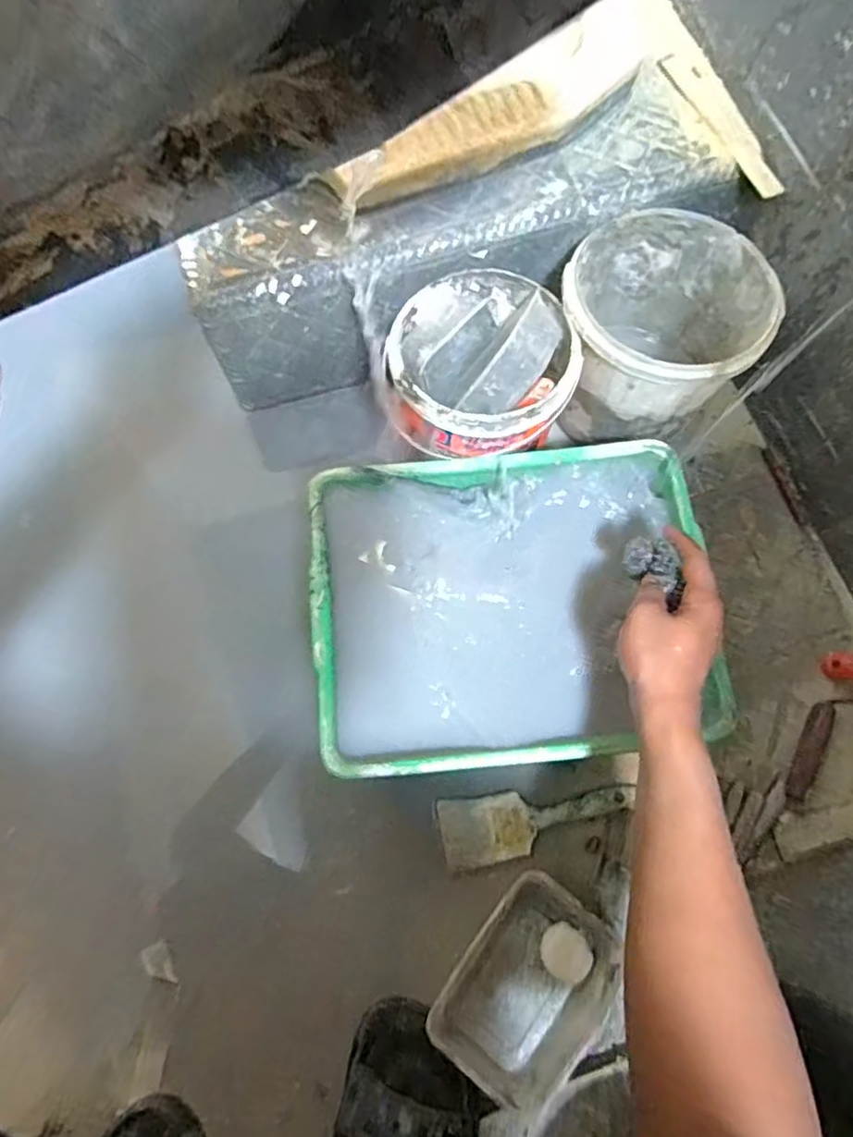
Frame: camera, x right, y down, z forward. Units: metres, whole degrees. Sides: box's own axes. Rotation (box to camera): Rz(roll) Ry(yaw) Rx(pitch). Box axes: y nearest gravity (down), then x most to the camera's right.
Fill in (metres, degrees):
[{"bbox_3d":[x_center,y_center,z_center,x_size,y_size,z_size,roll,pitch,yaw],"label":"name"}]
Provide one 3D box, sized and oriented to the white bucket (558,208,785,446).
[{"bbox_3d":[0.244,-0.251,0.688,0.192,0.156,0.194,0,72,-1],"label":"white bucket"}]

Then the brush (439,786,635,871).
[{"bbox_3d":[0.113,0.256,0.641,0.199,0.011,0.063,-11,72,-1],"label":"brush"}]

